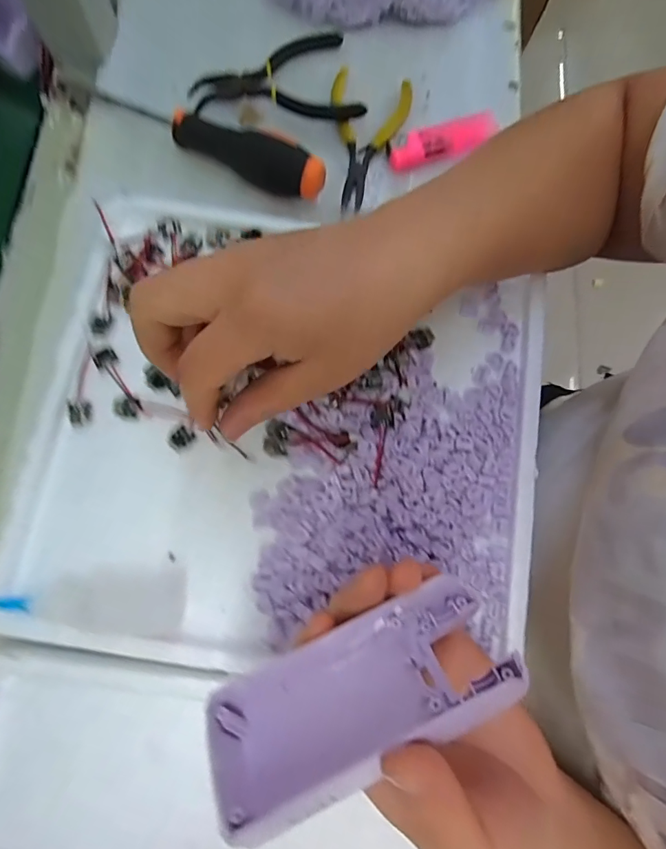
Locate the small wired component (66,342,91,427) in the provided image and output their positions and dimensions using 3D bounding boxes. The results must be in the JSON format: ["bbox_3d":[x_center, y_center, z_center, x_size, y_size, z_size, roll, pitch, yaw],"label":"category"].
[{"bbox_3d":[-0.143,-0.022,0.249,0.012,0.004,0.046,-5,77,-3],"label":"small wired component"}]

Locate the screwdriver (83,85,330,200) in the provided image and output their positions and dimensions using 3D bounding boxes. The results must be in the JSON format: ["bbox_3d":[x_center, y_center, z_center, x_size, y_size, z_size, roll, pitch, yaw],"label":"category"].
[{"bbox_3d":[-0.084,-0.191,0.287,0.171,0.024,0.025,28,77,5],"label":"screwdriver"}]

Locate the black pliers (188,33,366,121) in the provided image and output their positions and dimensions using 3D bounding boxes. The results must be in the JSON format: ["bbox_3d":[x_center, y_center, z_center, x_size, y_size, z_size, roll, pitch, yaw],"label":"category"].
[{"bbox_3d":[-0.039,-0.228,0.304,0.112,0.009,0.071,-17,78,-5],"label":"black pliers"}]

